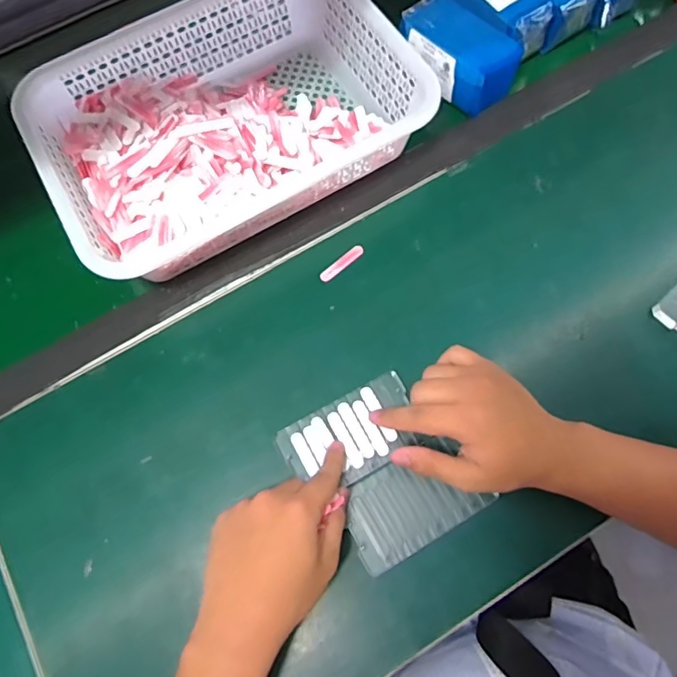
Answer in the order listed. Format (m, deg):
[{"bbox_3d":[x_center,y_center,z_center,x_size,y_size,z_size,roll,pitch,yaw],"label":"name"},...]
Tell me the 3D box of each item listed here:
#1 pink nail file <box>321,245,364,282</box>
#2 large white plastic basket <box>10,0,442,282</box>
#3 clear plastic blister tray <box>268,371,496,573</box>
[{"bbox_3d":[0.004,-0.074,0.497,0.051,0.004,0.011,-39,72,-12],"label":"pink nail file"},{"bbox_3d":[-0.119,-0.228,0.518,0.350,0.081,0.250,-31,71,-9],"label":"large white plastic basket"},{"bbox_3d":[0.033,0.110,0.426,0.117,0.013,0.139,-32,71,-9],"label":"clear plastic blister tray"}]

